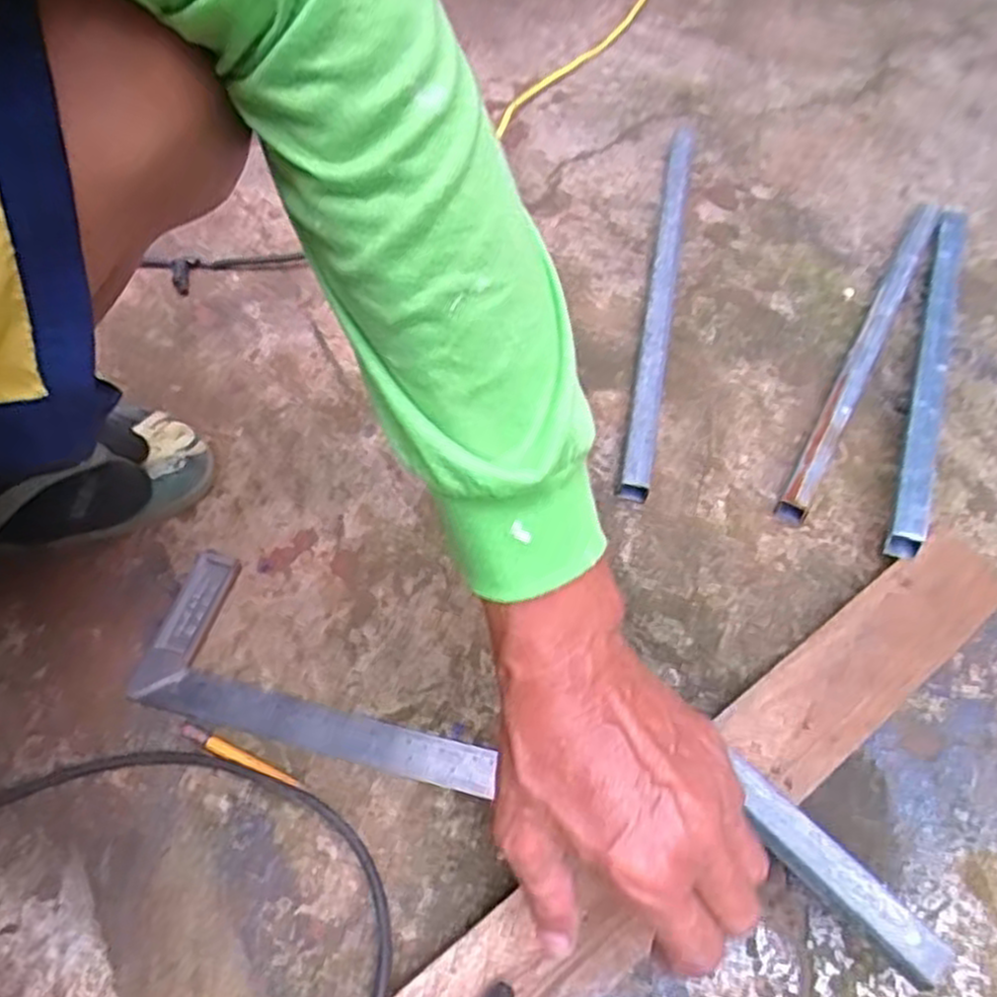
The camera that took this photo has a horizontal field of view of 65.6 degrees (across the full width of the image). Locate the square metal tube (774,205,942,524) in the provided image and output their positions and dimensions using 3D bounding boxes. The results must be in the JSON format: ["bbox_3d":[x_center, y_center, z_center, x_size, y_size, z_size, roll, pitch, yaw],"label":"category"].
[{"bbox_3d":[0.295,-0.126,0.619,0.021,0.028,0.371,26,60,17],"label":"square metal tube"}]

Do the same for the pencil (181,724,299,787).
[{"bbox_3d":[-0.150,0.148,0.444,0.078,0.005,0.009,20,58,14],"label":"pencil"}]

